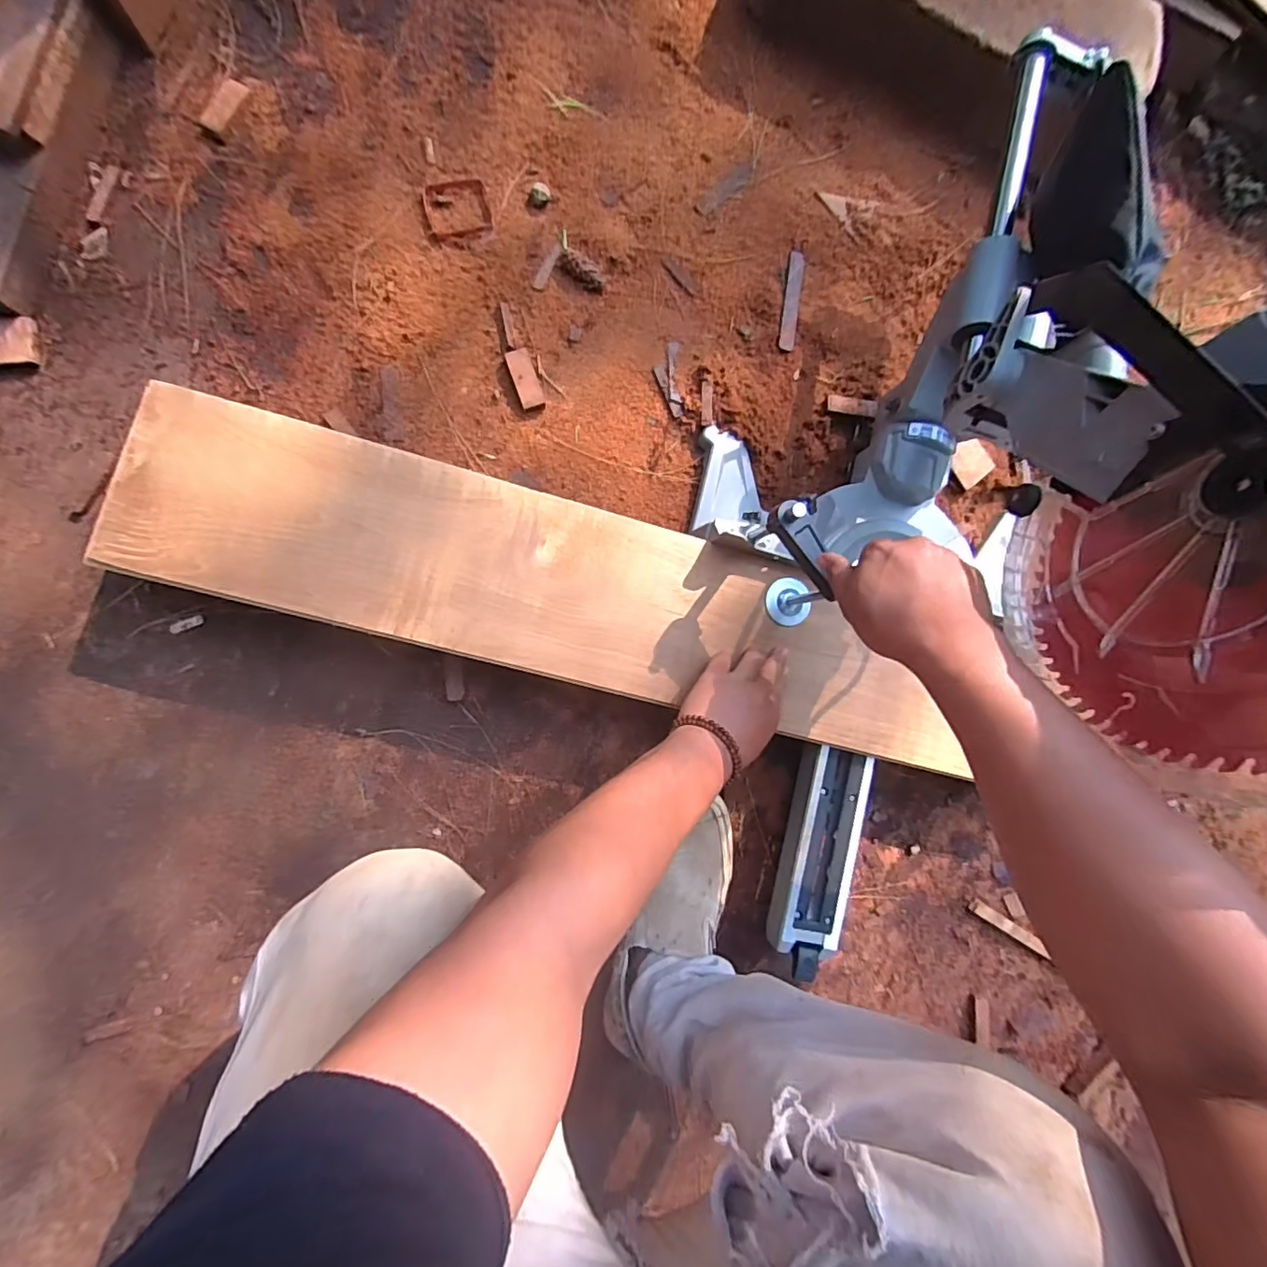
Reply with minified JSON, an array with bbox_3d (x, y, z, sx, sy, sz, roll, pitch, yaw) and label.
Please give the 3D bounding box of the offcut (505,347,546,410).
[{"bbox_3d":[-0.123,-0.289,0.636,0.028,0.013,0.069,-20,90,-11],"label":"offcut"}]

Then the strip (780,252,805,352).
[{"bbox_3d":[0.196,-0.410,0.689,0.021,0.009,0.126,10,85,-10],"label":"strip"}]

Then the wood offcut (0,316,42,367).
[{"bbox_3d":[-0.641,-0.293,0.566,0.073,0.014,0.048,-4,84,-4],"label":"wood offcut"}]

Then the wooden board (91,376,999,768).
[{"bbox_3d":[-0.065,-0.041,0.564,0.823,0.018,0.173,16,83,-7],"label":"wooden board"}]

